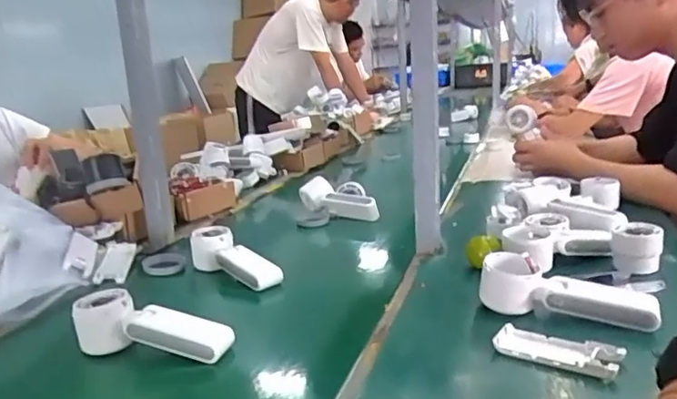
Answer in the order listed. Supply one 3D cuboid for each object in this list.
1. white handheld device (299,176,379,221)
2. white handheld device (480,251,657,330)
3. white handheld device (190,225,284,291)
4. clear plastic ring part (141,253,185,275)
[{"bbox_3d":[0.009,0.002,1.074,0.166,0.069,0.052,8,17,36],"label":"white handheld device"},{"bbox_3d":[0.230,0.091,0.575,0.166,0.048,0.047,5,15,25],"label":"white handheld device"},{"bbox_3d":[-0.145,0.078,0.790,0.157,0.050,0.049,11,19,41],"label":"white handheld device"},{"bbox_3d":[-0.257,0.093,0.839,0.059,0.020,0.051,-6,15,-18],"label":"clear plastic ring part"}]

